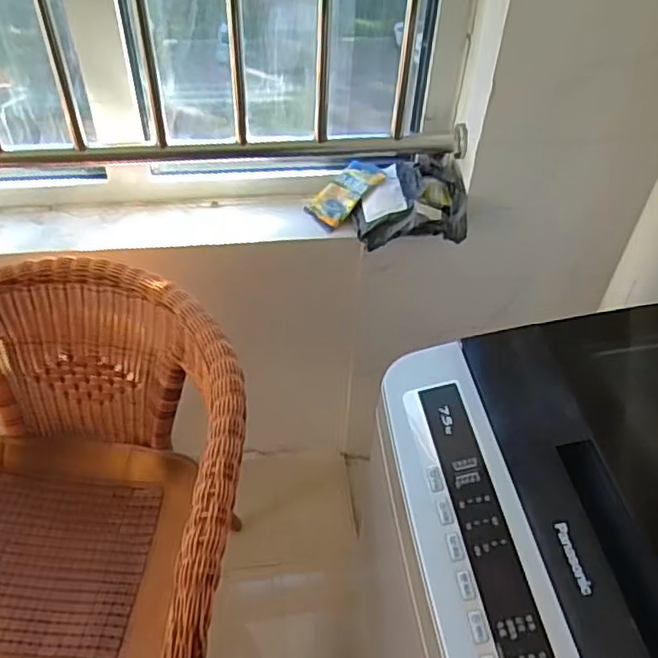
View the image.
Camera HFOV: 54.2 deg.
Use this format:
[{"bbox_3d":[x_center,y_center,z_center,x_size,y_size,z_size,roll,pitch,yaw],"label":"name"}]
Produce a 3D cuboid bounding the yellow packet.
[{"bbox_3d":[0.027,-0.254,1.184,0.143,0.016,0.089,-44,59,-6],"label":"yellow packet"}]

